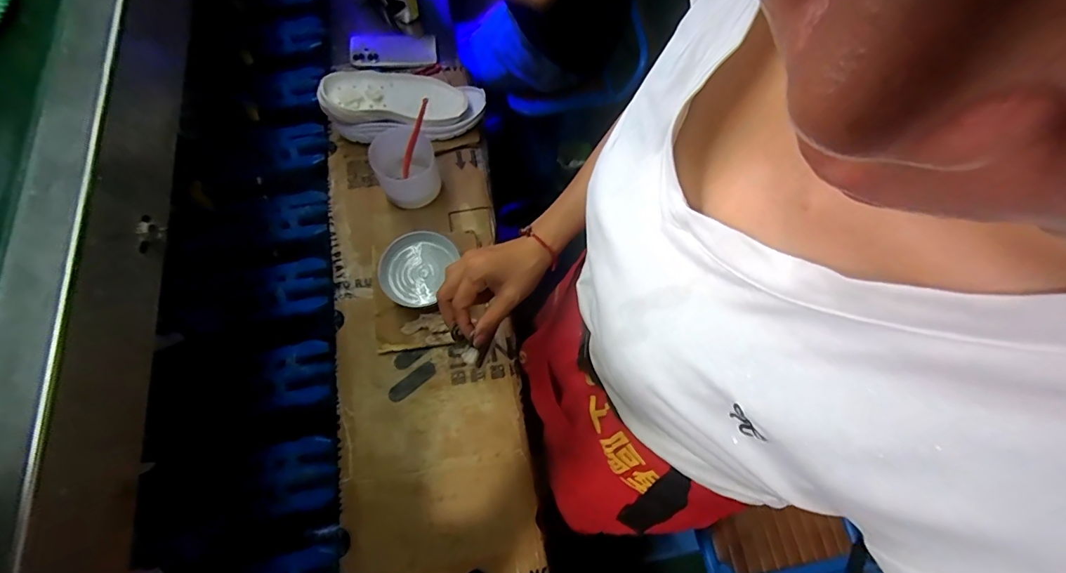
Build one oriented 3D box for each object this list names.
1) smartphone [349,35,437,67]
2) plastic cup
[{"bbox_3d":[-0.256,-0.436,0.835,0.152,0.011,0.070,-8,76,-14],"label":"smartphone"},{"bbox_3d":[-0.197,-0.185,0.711,0.095,0.075,0.112,-19,69,-10],"label":"plastic cup"}]

